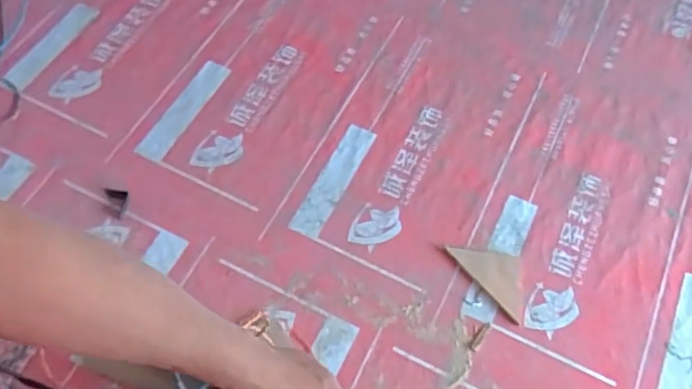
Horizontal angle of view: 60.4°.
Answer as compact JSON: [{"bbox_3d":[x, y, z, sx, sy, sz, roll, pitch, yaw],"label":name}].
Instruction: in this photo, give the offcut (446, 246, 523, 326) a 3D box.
[{"bbox_3d":[0.392,0.196,1.532,0.130,0.010,0.247,-37,69,-20],"label":"offcut"}]

